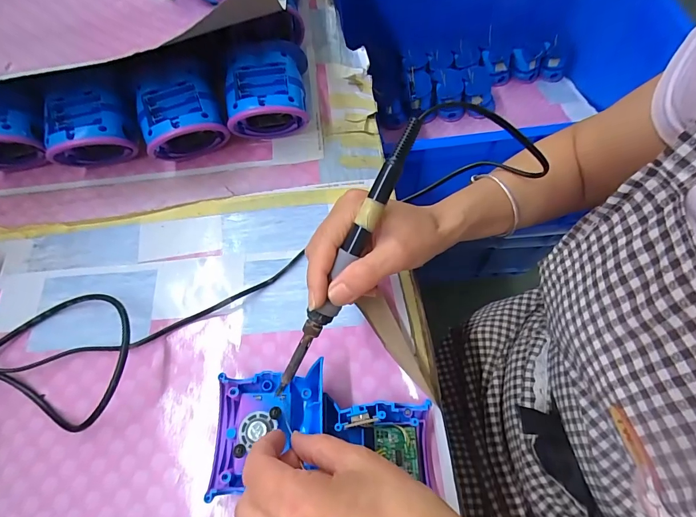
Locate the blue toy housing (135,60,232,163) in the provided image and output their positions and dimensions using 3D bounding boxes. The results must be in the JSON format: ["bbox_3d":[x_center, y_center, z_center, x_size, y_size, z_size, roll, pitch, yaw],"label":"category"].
[{"bbox_3d":[-0.169,-0.143,0.377,0.078,0.075,0.071,-16,66,-5],"label":"blue toy housing"}]

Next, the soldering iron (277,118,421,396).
[{"bbox_3d":[-0.003,0.006,0.241,0.015,0.019,0.204,29,101,14],"label":"soldering iron"}]

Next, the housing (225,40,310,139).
[{"bbox_3d":[-0.083,-0.169,0.384,0.082,0.077,0.089,-7,66,-1],"label":"housing"}]

